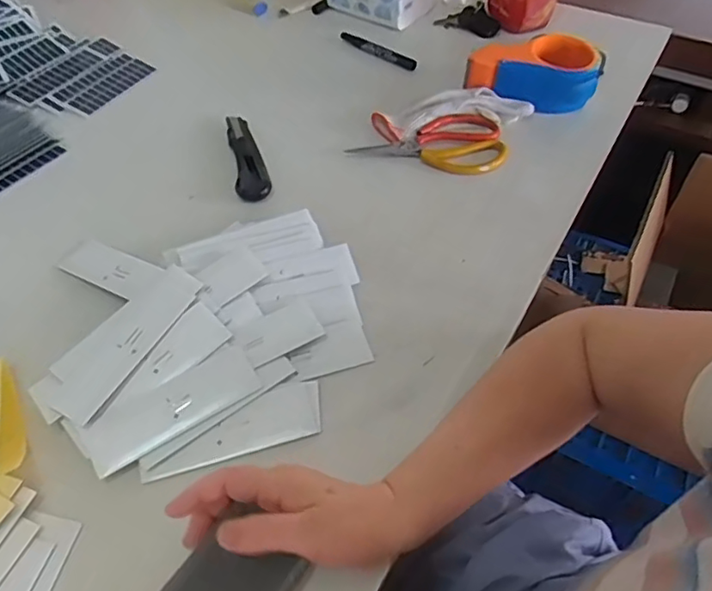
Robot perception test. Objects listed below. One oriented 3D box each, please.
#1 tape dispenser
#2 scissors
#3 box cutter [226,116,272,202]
[{"bbox_3d":[0.218,-0.275,0.720,0.168,0.073,0.073,2,55,-7],"label":"tape dispenser"},{"bbox_3d":[0.087,-0.184,0.674,0.173,0.015,0.094,6,52,5],"label":"scissors"},{"bbox_3d":[-0.129,-0.163,0.666,0.036,0.015,0.150,-13,52,-10],"label":"box cutter"}]

